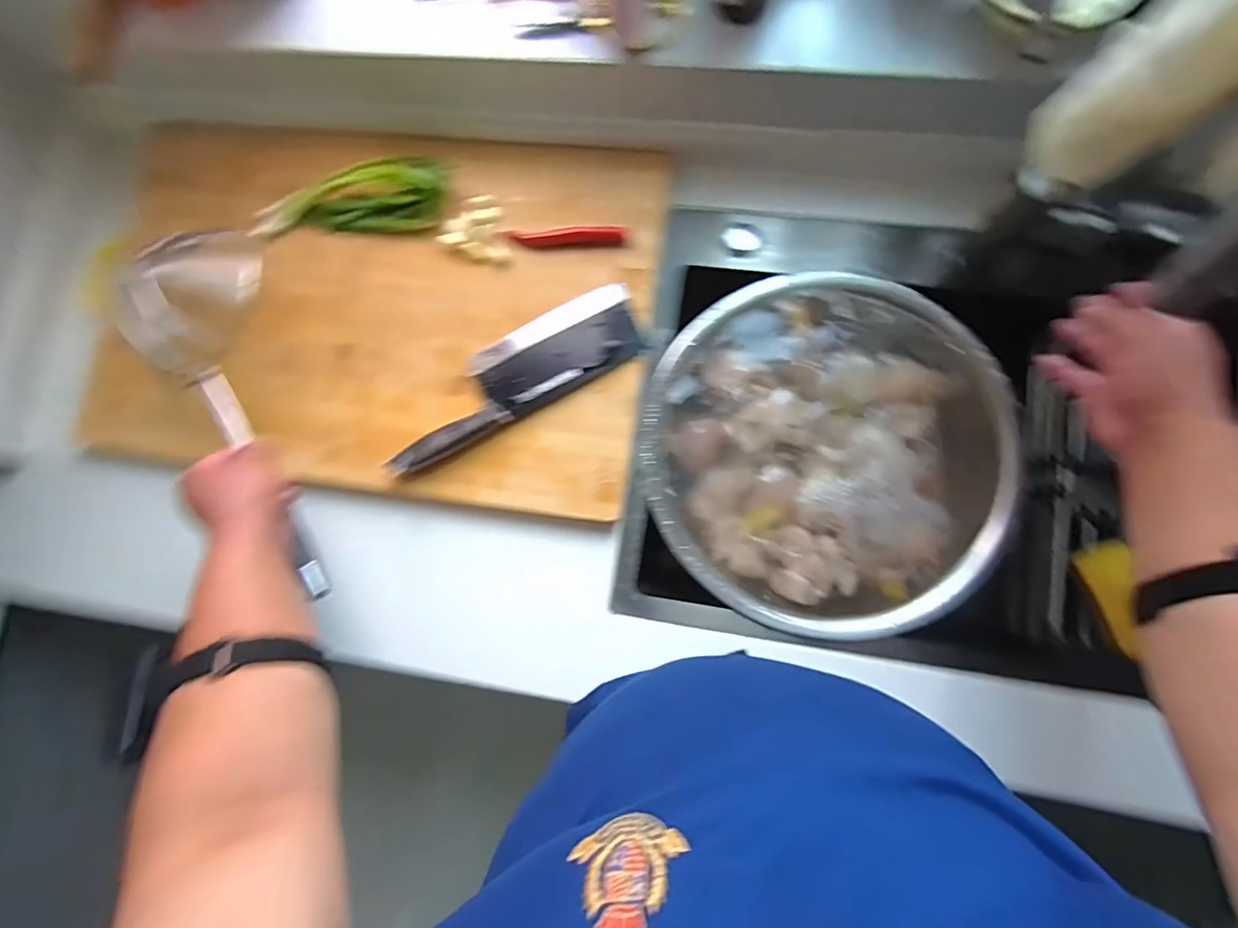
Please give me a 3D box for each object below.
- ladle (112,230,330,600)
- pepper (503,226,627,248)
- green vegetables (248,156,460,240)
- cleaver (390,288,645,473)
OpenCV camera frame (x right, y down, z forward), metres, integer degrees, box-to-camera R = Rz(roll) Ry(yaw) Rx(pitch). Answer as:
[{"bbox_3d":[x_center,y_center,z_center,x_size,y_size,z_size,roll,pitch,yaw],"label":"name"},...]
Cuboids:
[{"bbox_3d":[-0.364,-0.054,0.497,0.124,0.055,0.385,-24,84,2],"label":"ladle"},{"bbox_3d":[-0.055,-0.244,0.562,0.129,0.014,0.020,0,83,5],"label":"pepper"},{"bbox_3d":[-0.294,-0.304,0.581,0.223,0.023,0.090,-1,83,5],"label":"green vegetables"},{"bbox_3d":[-0.113,-0.091,0.550,0.291,0.030,0.089,-30,81,1],"label":"cleaver"}]

